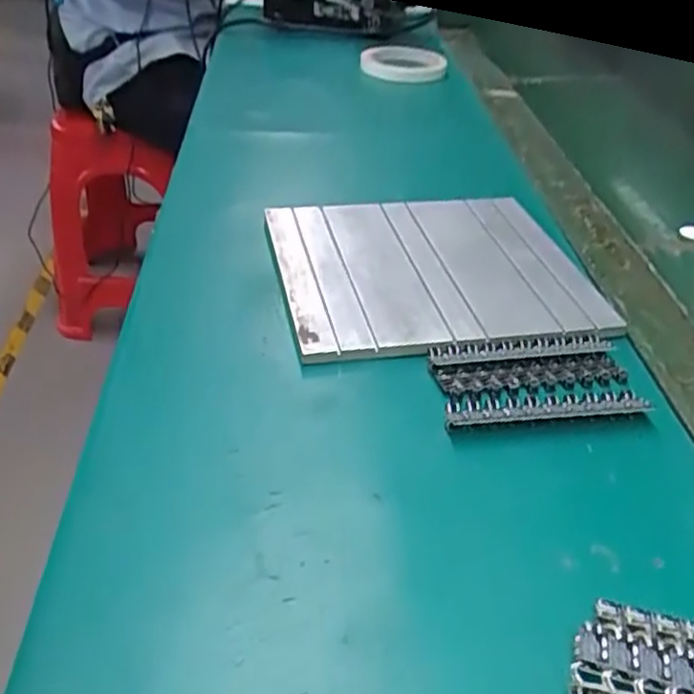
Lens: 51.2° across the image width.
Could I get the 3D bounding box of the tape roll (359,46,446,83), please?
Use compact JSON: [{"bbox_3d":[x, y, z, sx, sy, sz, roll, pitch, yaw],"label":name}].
[{"bbox_3d":[0.067,-0.356,0.910,0.106,0.022,0.111,2,36,-2],"label":"tape roll"}]

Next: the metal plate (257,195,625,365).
[{"bbox_3d":[0.054,-0.058,0.487,0.198,0.015,0.182,-5,37,-11],"label":"metal plate"}]

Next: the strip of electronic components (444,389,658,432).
[{"bbox_3d":[0.106,0.031,0.383,0.111,0.004,0.025,-3,37,-8],"label":"strip of electronic components"}]

